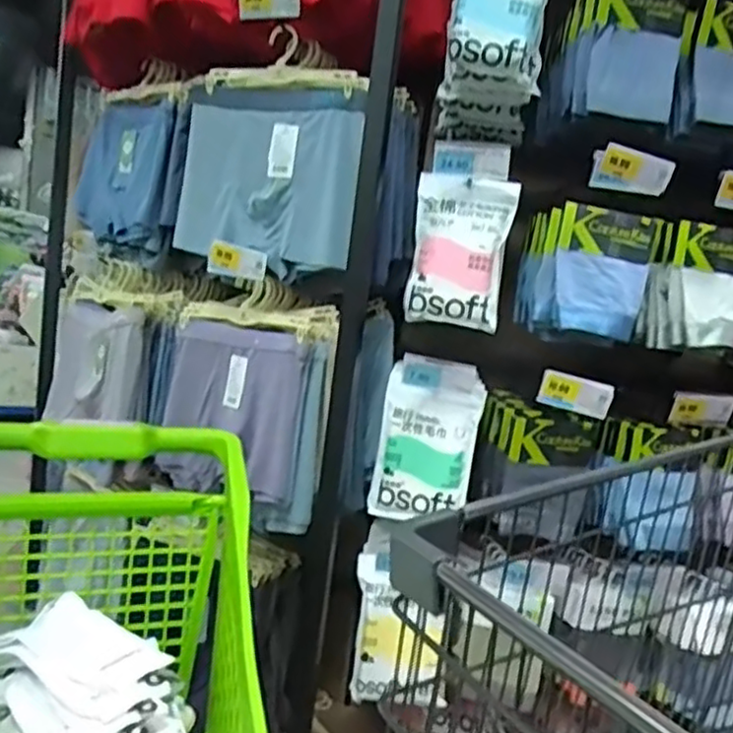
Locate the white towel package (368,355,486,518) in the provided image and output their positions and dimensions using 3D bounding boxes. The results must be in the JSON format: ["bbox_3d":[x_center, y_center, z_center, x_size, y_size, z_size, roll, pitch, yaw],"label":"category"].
[{"bbox_3d":[0.090,0.111,1.011,0.143,0.244,0.065,8,7,7],"label":"white towel package"}]

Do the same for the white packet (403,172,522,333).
[{"bbox_3d":[0.138,-0.169,1.005,0.139,0.210,0.059,8,7,5],"label":"white packet"}]

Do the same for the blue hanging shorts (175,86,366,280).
[{"bbox_3d":[-0.171,-0.308,1.119,0.383,0.262,0.083,13,9,42],"label":"blue hanging shorts"}]

